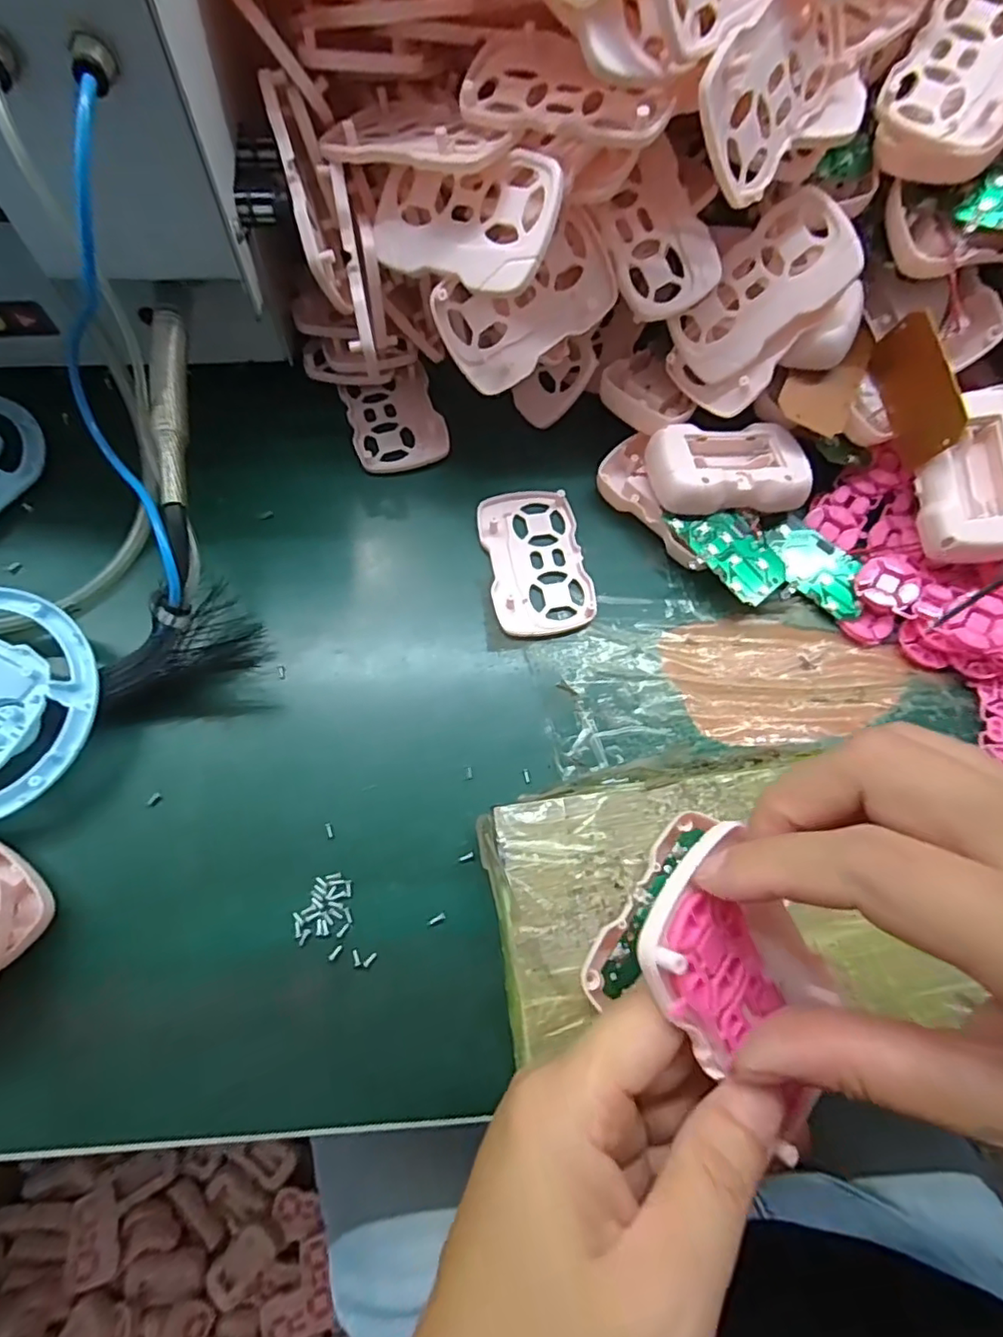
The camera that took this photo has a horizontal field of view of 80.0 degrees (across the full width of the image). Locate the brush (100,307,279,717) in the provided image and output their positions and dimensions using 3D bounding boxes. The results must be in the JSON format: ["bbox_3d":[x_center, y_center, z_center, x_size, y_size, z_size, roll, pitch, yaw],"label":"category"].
[{"bbox_3d":[-0.155,-0.070,0.277,0.064,0.034,0.185,-5,95,-2],"label":"brush"}]

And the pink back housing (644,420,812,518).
[{"bbox_3d":[0.125,-0.111,0.332,0.084,0.024,0.050,-7,70,-7],"label":"pink back housing"}]

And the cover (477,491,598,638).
[{"bbox_3d":[0.019,-0.060,0.331,0.055,0.004,0.088,-9,71,-8],"label":"cover"}]

